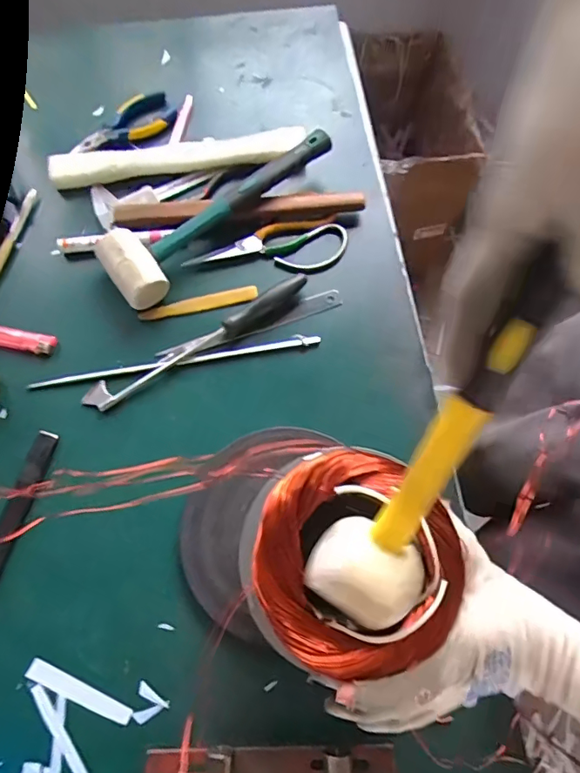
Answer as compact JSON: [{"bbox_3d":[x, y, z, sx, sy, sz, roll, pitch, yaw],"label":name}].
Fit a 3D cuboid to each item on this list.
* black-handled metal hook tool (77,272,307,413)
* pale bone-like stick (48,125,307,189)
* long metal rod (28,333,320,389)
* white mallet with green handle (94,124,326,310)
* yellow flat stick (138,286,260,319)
[{"bbox_3d":[-0.093,-0.047,0.521,0.254,0.024,0.035,-31,76,-10],"label":"black-handled metal hook tool"},{"bbox_3d":[-0.131,-0.267,0.584,0.289,0.023,0.041,-7,73,-3],"label":"pale bone-like stick"},{"bbox_3d":[-0.118,-0.026,0.523,0.299,0.008,0.013,-10,73,-4],"label":"long metal rod"},{"bbox_3d":[-0.077,-0.195,0.553,0.281,0.048,0.083,-39,78,-12],"label":"white mallet with green handle"},{"bbox_3d":[-0.099,-0.090,0.545,0.127,0.004,0.017,-13,74,-5],"label":"yellow flat stick"}]

